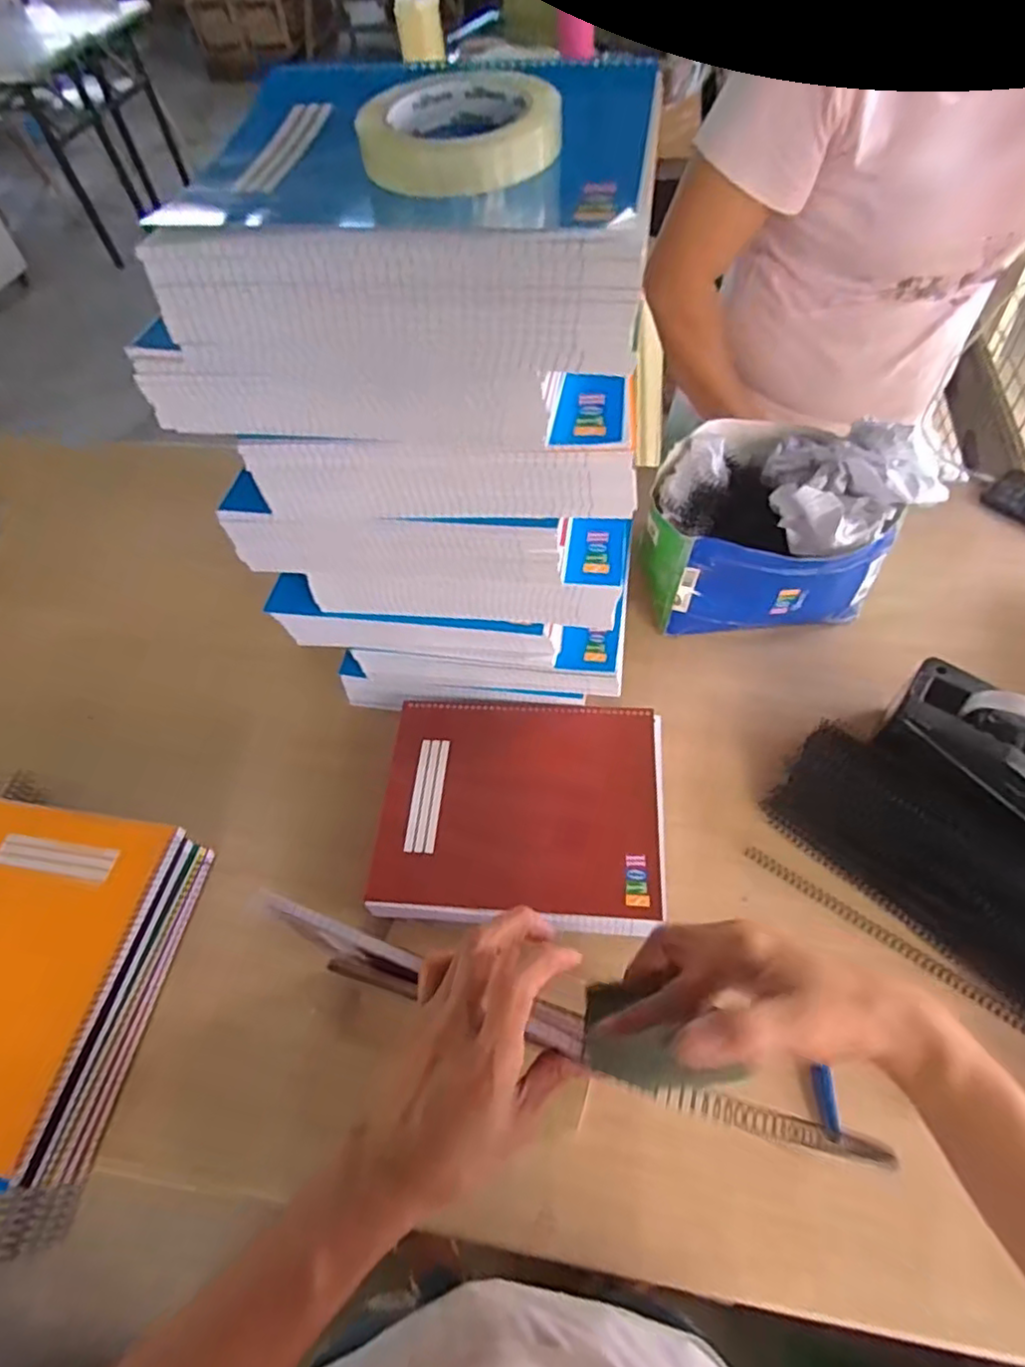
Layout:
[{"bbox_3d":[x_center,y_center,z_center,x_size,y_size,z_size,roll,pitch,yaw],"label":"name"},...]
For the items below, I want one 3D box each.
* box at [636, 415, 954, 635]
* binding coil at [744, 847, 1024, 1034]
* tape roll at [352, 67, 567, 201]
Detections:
[{"bbox_3d":[0.271,-0.180,0.675,0.240,0.154,0.210,7,58,9],"label":"box"},{"bbox_3d":[0.309,0.210,0.524,0.256,0.013,0.016,32,65,22],"label":"binding coil"},{"bbox_3d":[-0.029,-0.290,0.342,0.100,0.022,0.097,-2,57,3],"label":"tape roll"}]

